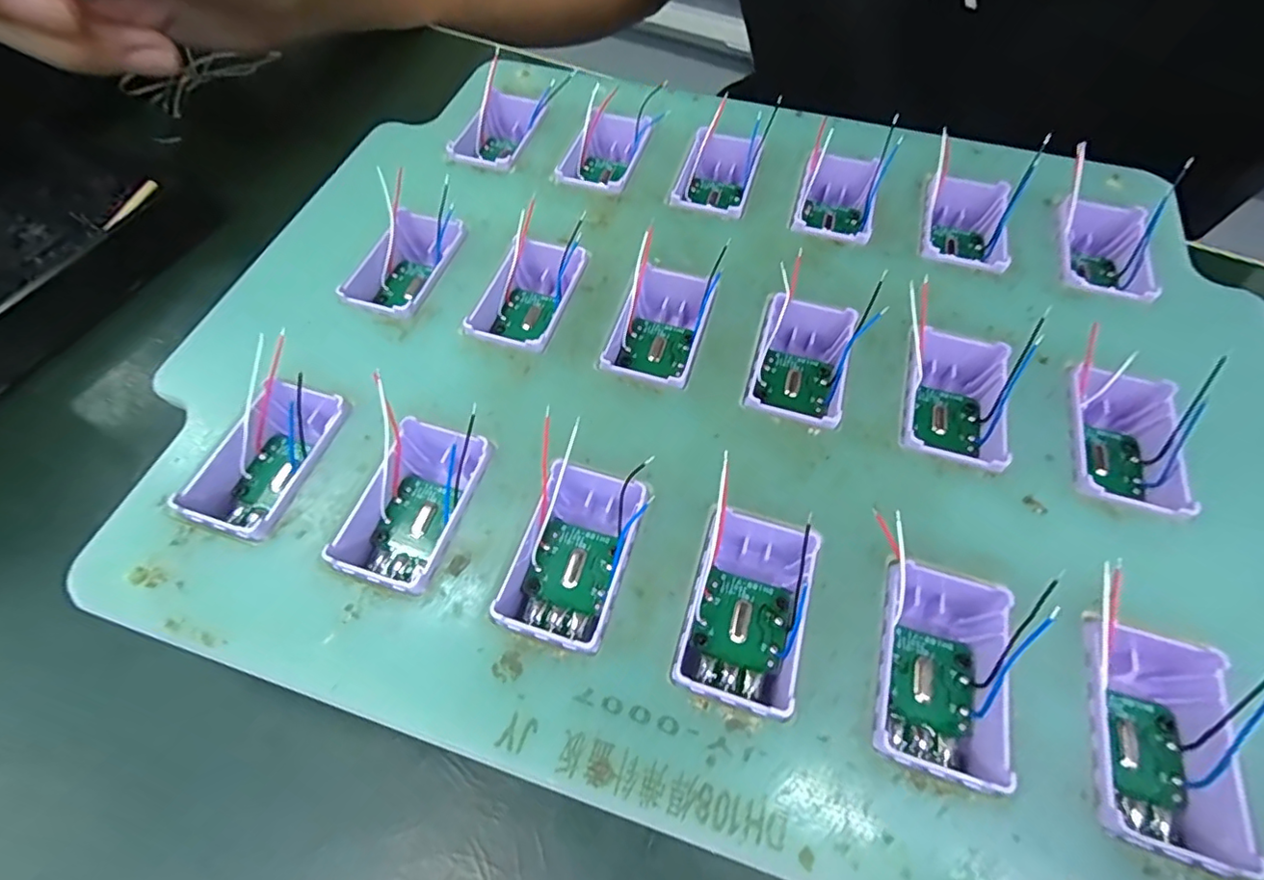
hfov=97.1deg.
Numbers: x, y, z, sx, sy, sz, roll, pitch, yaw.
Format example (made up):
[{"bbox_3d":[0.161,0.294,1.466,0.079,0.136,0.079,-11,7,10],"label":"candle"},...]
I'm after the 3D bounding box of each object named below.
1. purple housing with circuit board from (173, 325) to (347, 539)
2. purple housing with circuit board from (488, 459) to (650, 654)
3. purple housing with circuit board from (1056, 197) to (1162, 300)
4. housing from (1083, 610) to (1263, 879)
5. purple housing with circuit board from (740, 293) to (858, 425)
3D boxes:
[{"bbox_3d":[-0.072,0.003,0.113,0.021,0.012,0.035,17,62,10],"label":"purple housing with circuit board"},{"bbox_3d":[-0.011,0.021,0.104,0.021,0.009,0.031,17,62,10],"label":"purple housing with circuit board"},{"bbox_3d":[0.115,-0.047,0.140,0.020,0.012,0.035,18,62,10],"label":"purple housing with circuit board"},{"bbox_3d":[0.081,0.046,0.088,0.020,0.013,0.033,15,62,8],"label":"housing"},{"bbox_3d":[0.038,-0.016,0.124,0.021,0.011,0.033,16,62,9],"label":"purple housing with circuit board"}]

